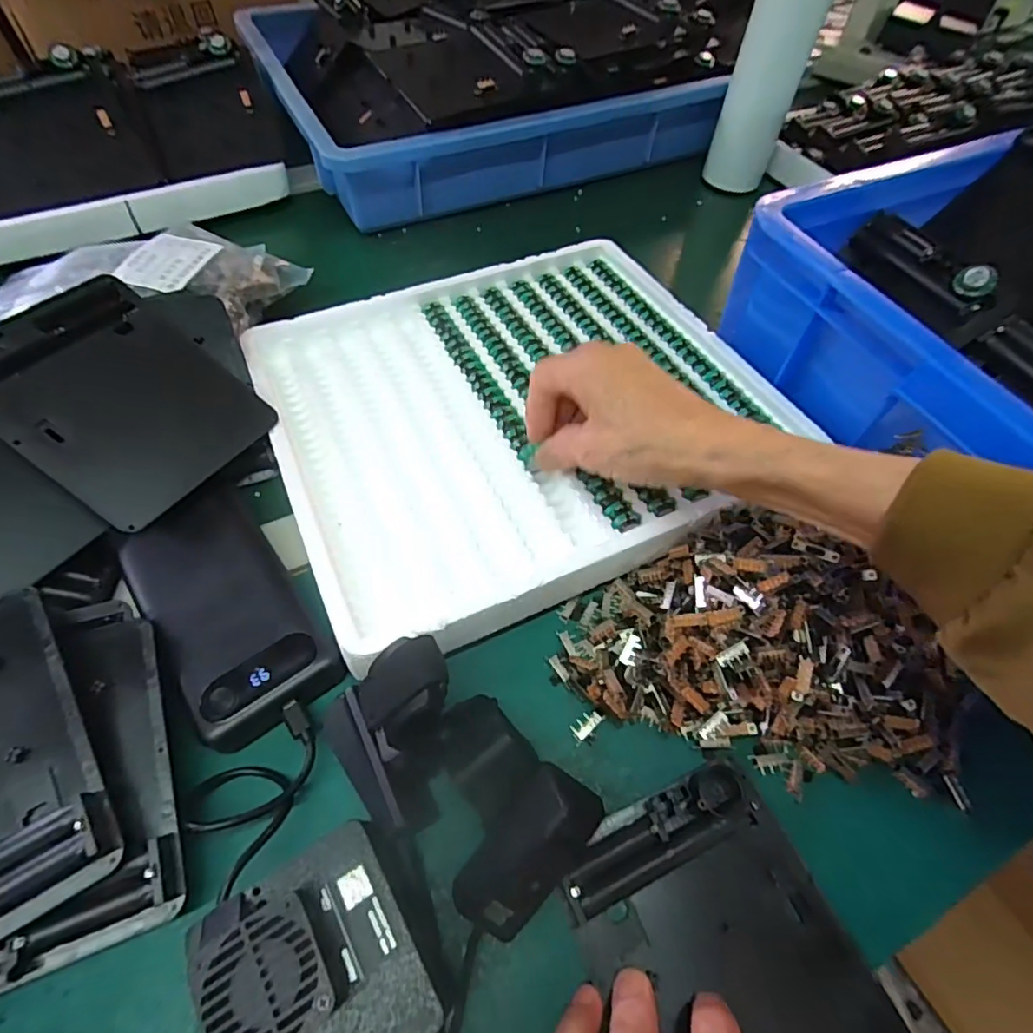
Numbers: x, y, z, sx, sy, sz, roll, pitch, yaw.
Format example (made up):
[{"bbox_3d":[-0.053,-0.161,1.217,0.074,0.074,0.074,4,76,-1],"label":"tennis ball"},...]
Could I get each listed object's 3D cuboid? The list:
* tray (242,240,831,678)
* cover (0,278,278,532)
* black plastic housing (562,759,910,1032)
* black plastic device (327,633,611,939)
[{"bbox_3d":[0.005,-0.086,0.380,0.323,0.023,0.293,-21,59,-15],"label":"tray"},{"bbox_3d":[-0.230,-0.069,0.320,0.134,0.007,0.110,42,57,-6],"label":"cover"},{"bbox_3d":[0.090,0.186,0.234,0.105,0.016,0.126,-21,59,-15],"label":"black plastic housing"},{"bbox_3d":[-0.021,0.112,0.238,0.111,0.078,0.072,38,63,22],"label":"black plastic device"}]

